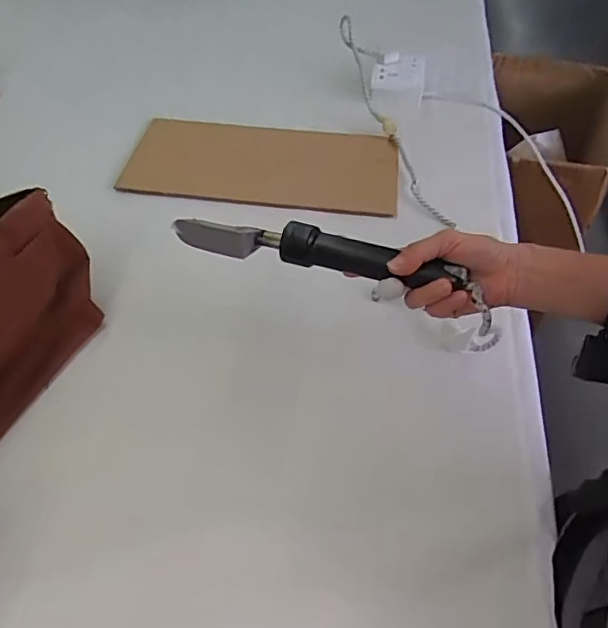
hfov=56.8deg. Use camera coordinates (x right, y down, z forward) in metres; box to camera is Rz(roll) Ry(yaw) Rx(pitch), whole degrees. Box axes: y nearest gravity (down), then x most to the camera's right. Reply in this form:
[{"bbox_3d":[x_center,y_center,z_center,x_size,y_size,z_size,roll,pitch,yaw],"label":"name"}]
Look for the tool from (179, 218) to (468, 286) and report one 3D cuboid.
[{"bbox_3d":[0.002,-0.059,0.513,0.260,0.028,0.035,11,54,16],"label":"tool"}]

